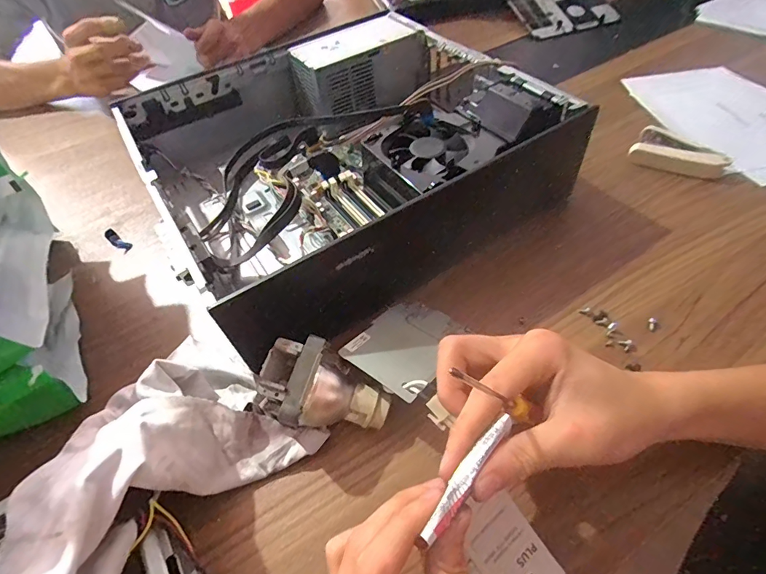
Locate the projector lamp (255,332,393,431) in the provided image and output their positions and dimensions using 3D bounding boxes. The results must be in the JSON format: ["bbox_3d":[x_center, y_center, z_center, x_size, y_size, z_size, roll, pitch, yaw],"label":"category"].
[{"bbox_3d":[-0.038,0.076,0.290,0.080,0.062,0.060,14,55,14],"label":"projector lamp"}]

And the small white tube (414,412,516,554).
[{"bbox_3d":[0.040,0.089,0.195,0.009,0.004,0.073,35,63,21],"label":"small white tube"}]

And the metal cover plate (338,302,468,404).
[{"bbox_3d":[0.021,0.040,0.320,0.063,0.008,0.102,27,37,22],"label":"metal cover plate"}]

